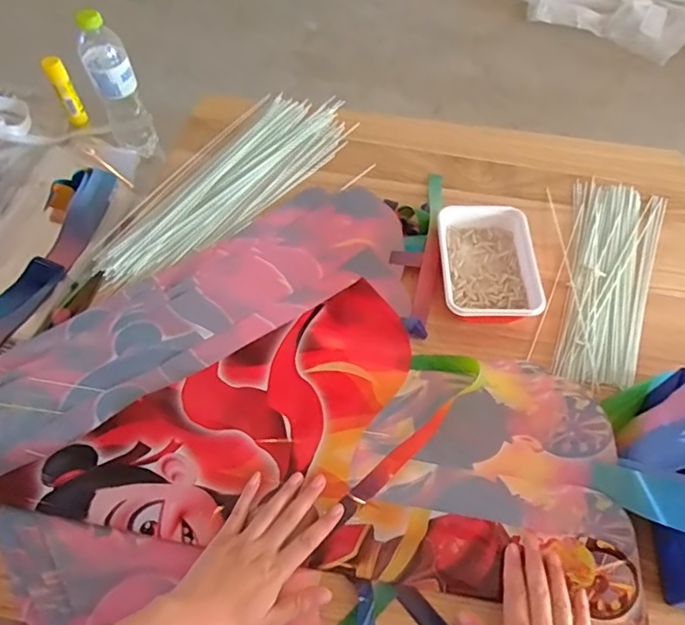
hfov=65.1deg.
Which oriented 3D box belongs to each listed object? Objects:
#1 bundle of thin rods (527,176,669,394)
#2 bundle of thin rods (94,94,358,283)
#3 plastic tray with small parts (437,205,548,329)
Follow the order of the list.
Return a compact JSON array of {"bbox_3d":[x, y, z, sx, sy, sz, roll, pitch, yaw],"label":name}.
[{"bbox_3d":[0.332,-0.053,0.695,0.132,0.010,0.337,22,61,13],"label":"bundle of thin rods"},{"bbox_3d":[-0.162,-0.189,0.785,0.163,0.015,0.429,31,63,18],"label":"bundle of thin rods"},{"bbox_3d":[0.181,-0.063,0.678,0.114,0.041,0.160,1,58,1],"label":"plastic tray with small parts"}]

